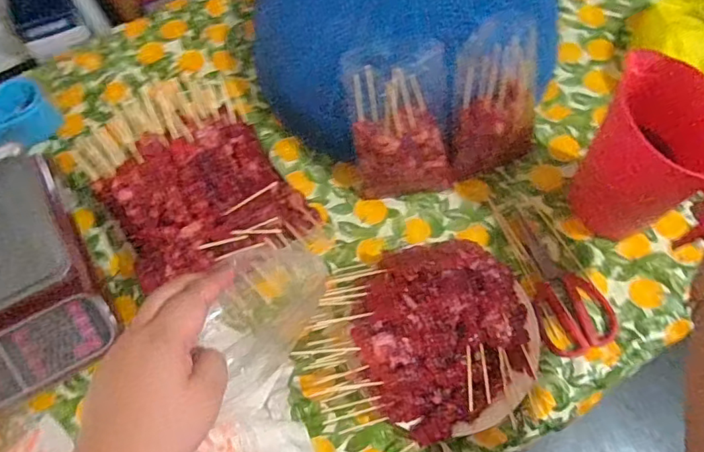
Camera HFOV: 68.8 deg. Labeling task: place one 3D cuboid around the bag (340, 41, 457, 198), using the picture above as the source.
[{"bbox_3d":[0.068,-0.139,0.721,0.136,0.221,0.057,-4,34,9],"label":"bag"}]

